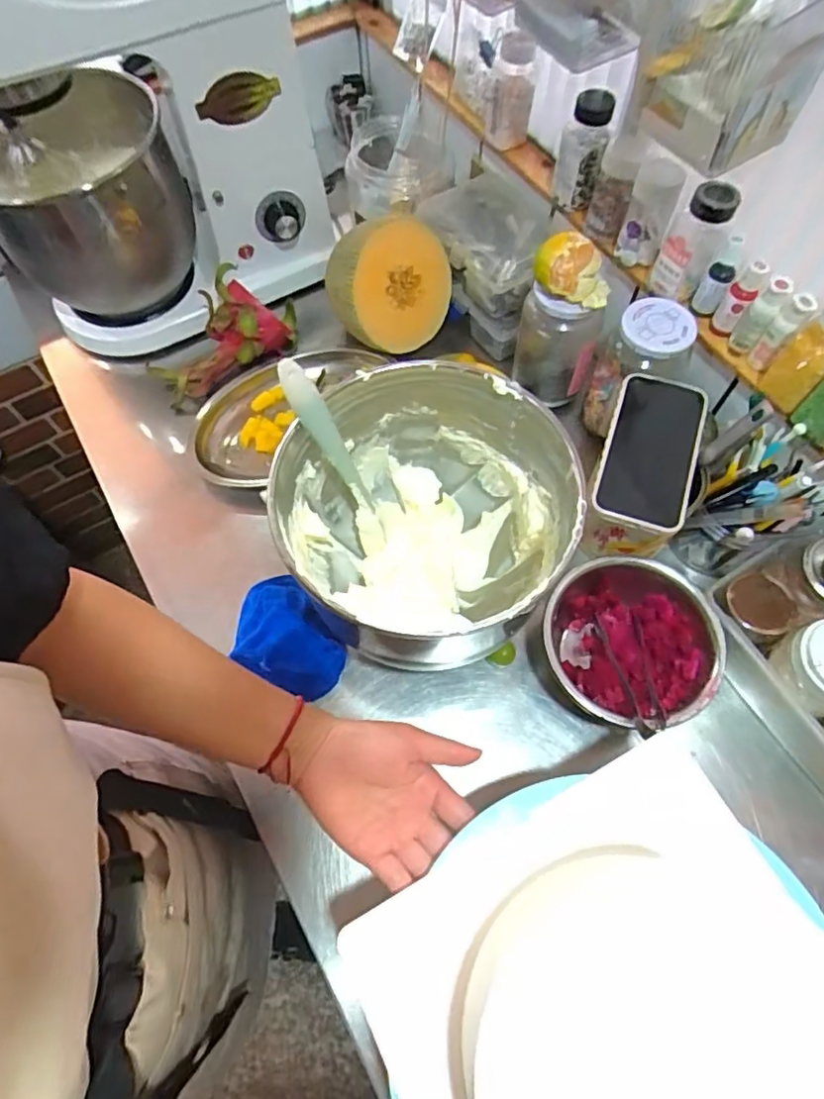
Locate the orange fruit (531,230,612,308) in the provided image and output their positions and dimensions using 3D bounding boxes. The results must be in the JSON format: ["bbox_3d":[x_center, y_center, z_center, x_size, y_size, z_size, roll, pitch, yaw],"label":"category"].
[{"bbox_3d":[0.161,-0.279,0.596,0.077,0.045,0.058,8,66,5],"label":"orange fruit"}]

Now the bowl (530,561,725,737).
[{"bbox_3d":[0.198,0.093,0.570,0.148,0.088,0.151,0,66,1],"label":"bowl"}]

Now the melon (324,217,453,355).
[{"bbox_3d":[-0.032,-0.321,0.726,0.093,0.144,0.146,36,100,50],"label":"melon"}]

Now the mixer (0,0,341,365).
[{"bbox_3d":[-0.302,-0.474,0.679,0.380,0.350,0.268,-27,68,-10],"label":"mixer"}]

